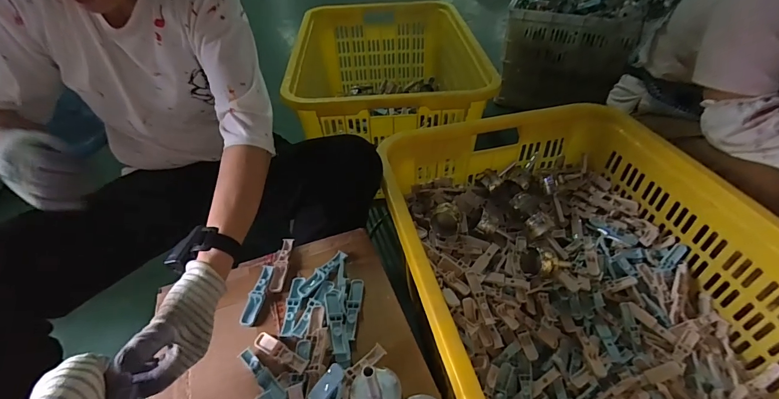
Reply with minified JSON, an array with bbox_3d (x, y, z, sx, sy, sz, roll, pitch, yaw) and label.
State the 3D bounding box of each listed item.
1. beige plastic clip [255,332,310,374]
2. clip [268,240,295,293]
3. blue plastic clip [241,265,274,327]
[{"bbox_3d":[-0.144,0.198,0.487,0.095,0.016,0.021,12,43,35],"label":"beige plastic clip"},{"bbox_3d":[-0.172,0.102,0.595,0.020,0.008,0.095,0,43,2],"label":"clip"},{"bbox_3d":[-0.196,0.142,0.556,0.021,0.012,0.093,3,43,6],"label":"blue plastic clip"}]

